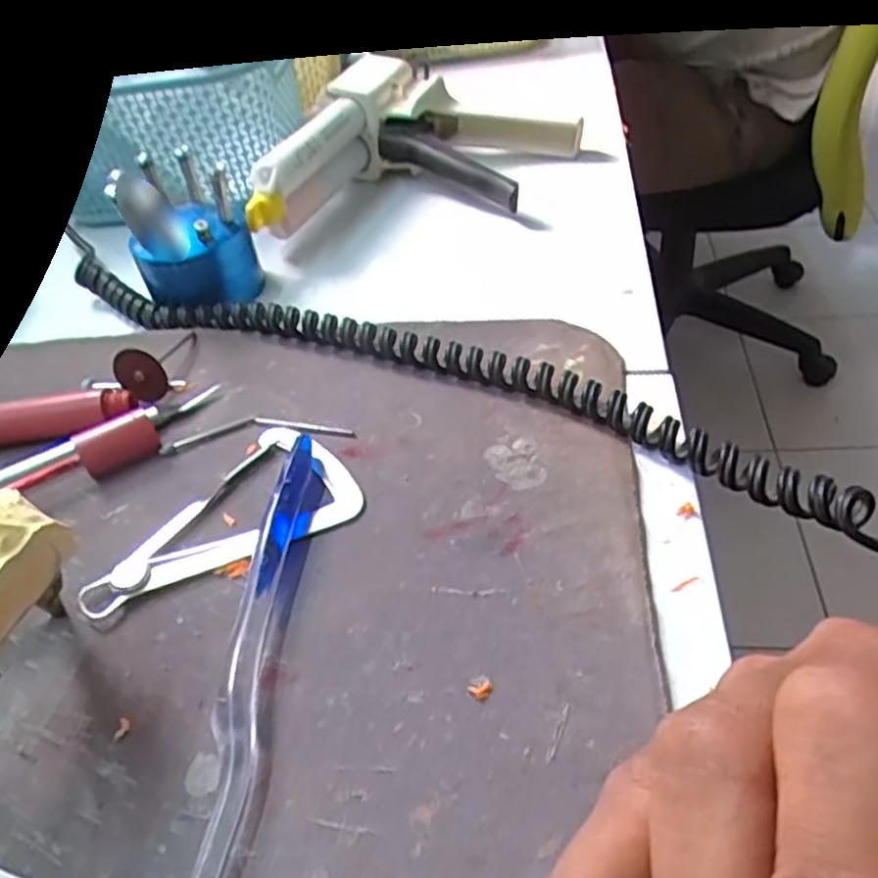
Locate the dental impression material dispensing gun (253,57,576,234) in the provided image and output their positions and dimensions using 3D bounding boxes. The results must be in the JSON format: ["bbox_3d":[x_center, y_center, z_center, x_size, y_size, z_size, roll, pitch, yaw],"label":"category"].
[{"bbox_3d":[-0.010,-0.171,0.437,0.197,0.057,0.112,-11,43,-3],"label":"dental impression material dispensing gun"}]

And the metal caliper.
[{"bbox_3d":[-0.070,0.034,0.263,0.057,0.005,0.097,22,51,28],"label":"metal caliper"}]

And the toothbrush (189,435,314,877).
[{"bbox_3d":[-0.056,0.069,0.216,0.019,0.013,0.185,1,44,9],"label":"toothbrush"}]

